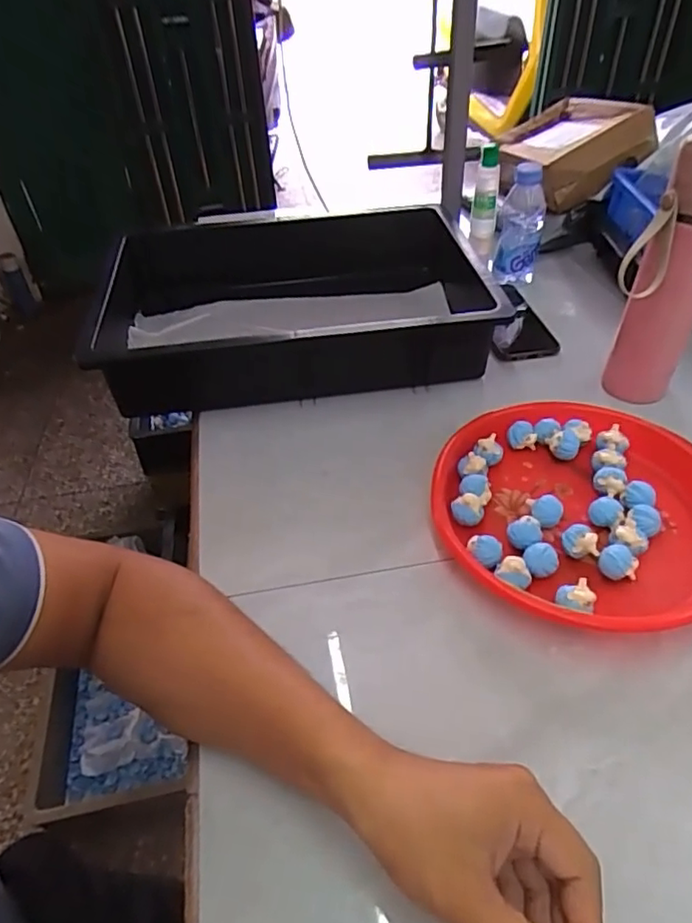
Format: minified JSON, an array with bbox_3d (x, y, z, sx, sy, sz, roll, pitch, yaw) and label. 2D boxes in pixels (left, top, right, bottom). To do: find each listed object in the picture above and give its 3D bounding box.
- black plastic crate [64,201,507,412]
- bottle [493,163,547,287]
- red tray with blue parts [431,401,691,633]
[{"bbox_3d":[-0.060,-0.200,0.752,0.444,0.107,0.328,-8,43,-4],"label":"black plastic crate"},{"bbox_3d":[0.234,-0.313,0.795,0.058,0.149,0.057,8,44,13],"label":"bottle"},{"bbox_3d":[0.205,0.040,0.523,0.240,0.039,0.247,-1,43,4],"label":"red tray with blue parts"}]

